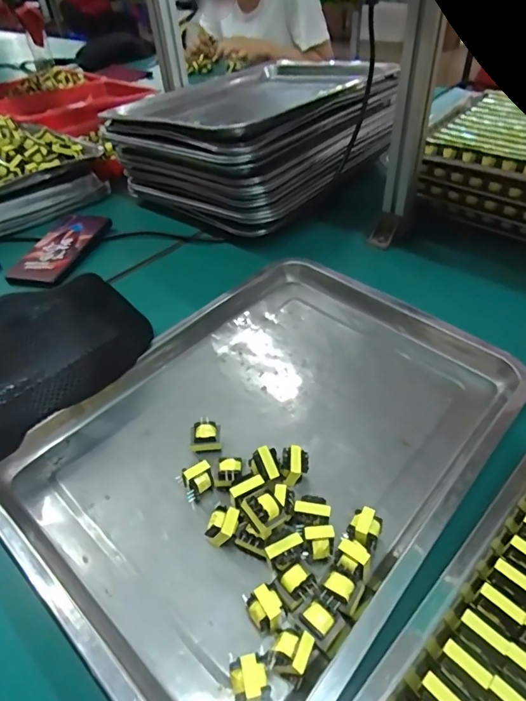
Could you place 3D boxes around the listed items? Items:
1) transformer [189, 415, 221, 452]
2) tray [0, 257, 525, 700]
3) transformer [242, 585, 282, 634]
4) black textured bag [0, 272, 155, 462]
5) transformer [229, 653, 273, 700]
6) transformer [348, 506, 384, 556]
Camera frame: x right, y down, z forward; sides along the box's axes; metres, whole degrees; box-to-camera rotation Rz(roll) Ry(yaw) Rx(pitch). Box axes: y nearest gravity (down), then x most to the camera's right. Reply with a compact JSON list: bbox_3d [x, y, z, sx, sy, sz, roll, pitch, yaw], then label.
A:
[{"bbox_3d":[-0.045,0.069,0.365,0.024,0.016,0.024,-1,43,4],"label":"transformer"},{"bbox_3d":[0.017,0.056,0.378,0.282,0.042,0.400,29,53,31],"label":"tray"},{"bbox_3d":[0.002,0.154,0.268,0.019,0.024,0.020,-24,46,-19],"label":"transformer"},{"bbox_3d":[-0.210,0.030,0.364,0.103,0.082,0.257,30,53,32],"label":"black textured bag"},{"bbox_3d":[-0.007,0.176,0.241,0.019,0.023,0.021,-12,43,-8],"label":"transformer"},{"bbox_3d":[0.067,0.122,0.301,0.019,0.025,0.025,18,48,23],"label":"transformer"}]

